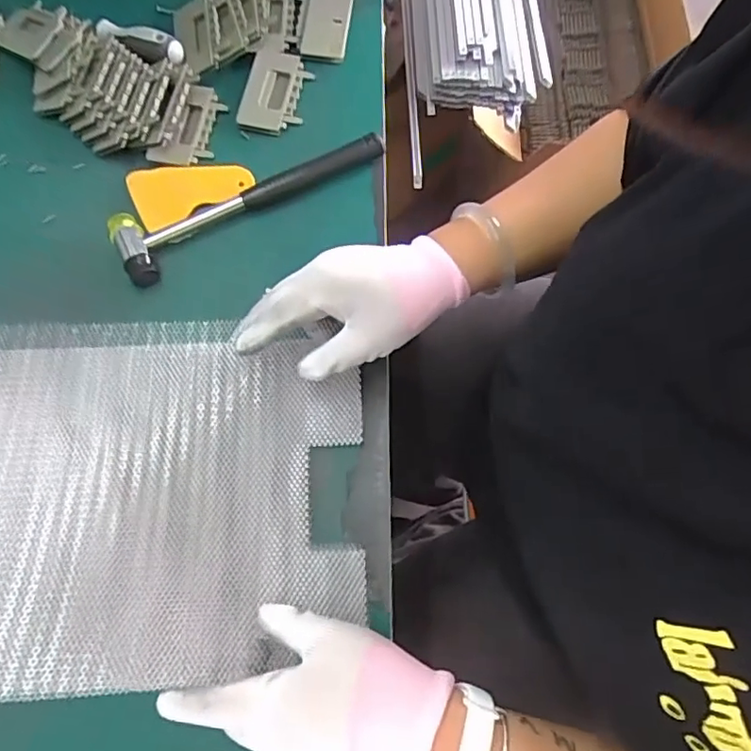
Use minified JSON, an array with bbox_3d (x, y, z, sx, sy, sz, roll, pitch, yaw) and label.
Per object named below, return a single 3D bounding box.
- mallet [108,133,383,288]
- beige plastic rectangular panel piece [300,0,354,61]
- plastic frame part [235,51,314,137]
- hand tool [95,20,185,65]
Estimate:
[{"bbox_3d":[-0.106,-0.156,0.491,0.240,0.020,0.061,-29,76,-8],"label":"mallet"},{"bbox_3d":[-0.047,-0.350,0.562,0.044,0.009,0.089,7,74,2],"label":"beige plastic rectangular panel piece"},{"bbox_3d":[-0.094,-0.266,0.535,0.057,0.016,0.091,6,74,2],"label":"plastic frame part"},{"bbox_3d":[-0.219,-0.312,0.528,0.092,0.018,0.016,21,75,6],"label":"hand tool"}]

